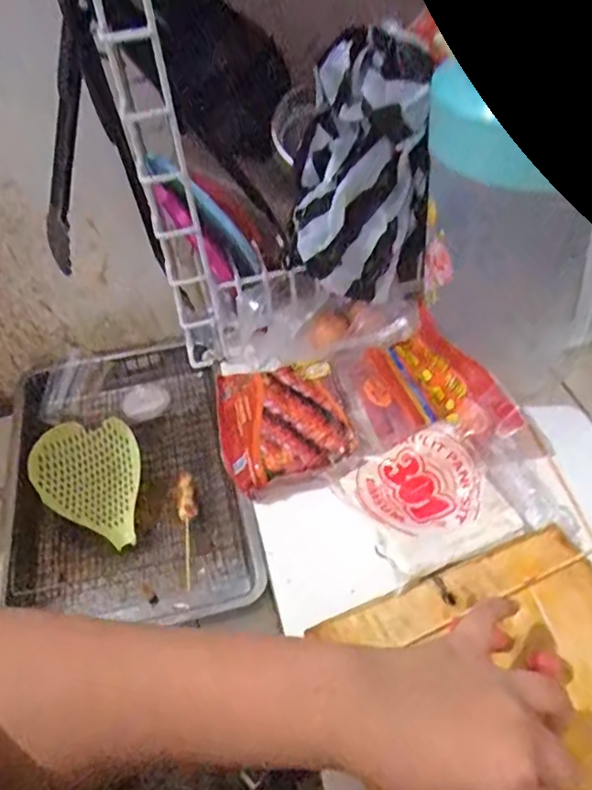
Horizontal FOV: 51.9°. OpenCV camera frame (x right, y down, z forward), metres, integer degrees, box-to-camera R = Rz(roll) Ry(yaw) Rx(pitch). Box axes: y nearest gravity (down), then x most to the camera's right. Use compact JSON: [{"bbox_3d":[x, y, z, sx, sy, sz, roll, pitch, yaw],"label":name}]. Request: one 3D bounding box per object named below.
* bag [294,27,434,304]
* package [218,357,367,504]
[{"bbox_3d":[0.055,-0.183,0.510,0.105,0.184,0.110,1,47,7],"label":"bag"},{"bbox_3d":[-0.010,0.023,0.532,0.111,0.030,0.138,-10,47,-4],"label":"package"}]

